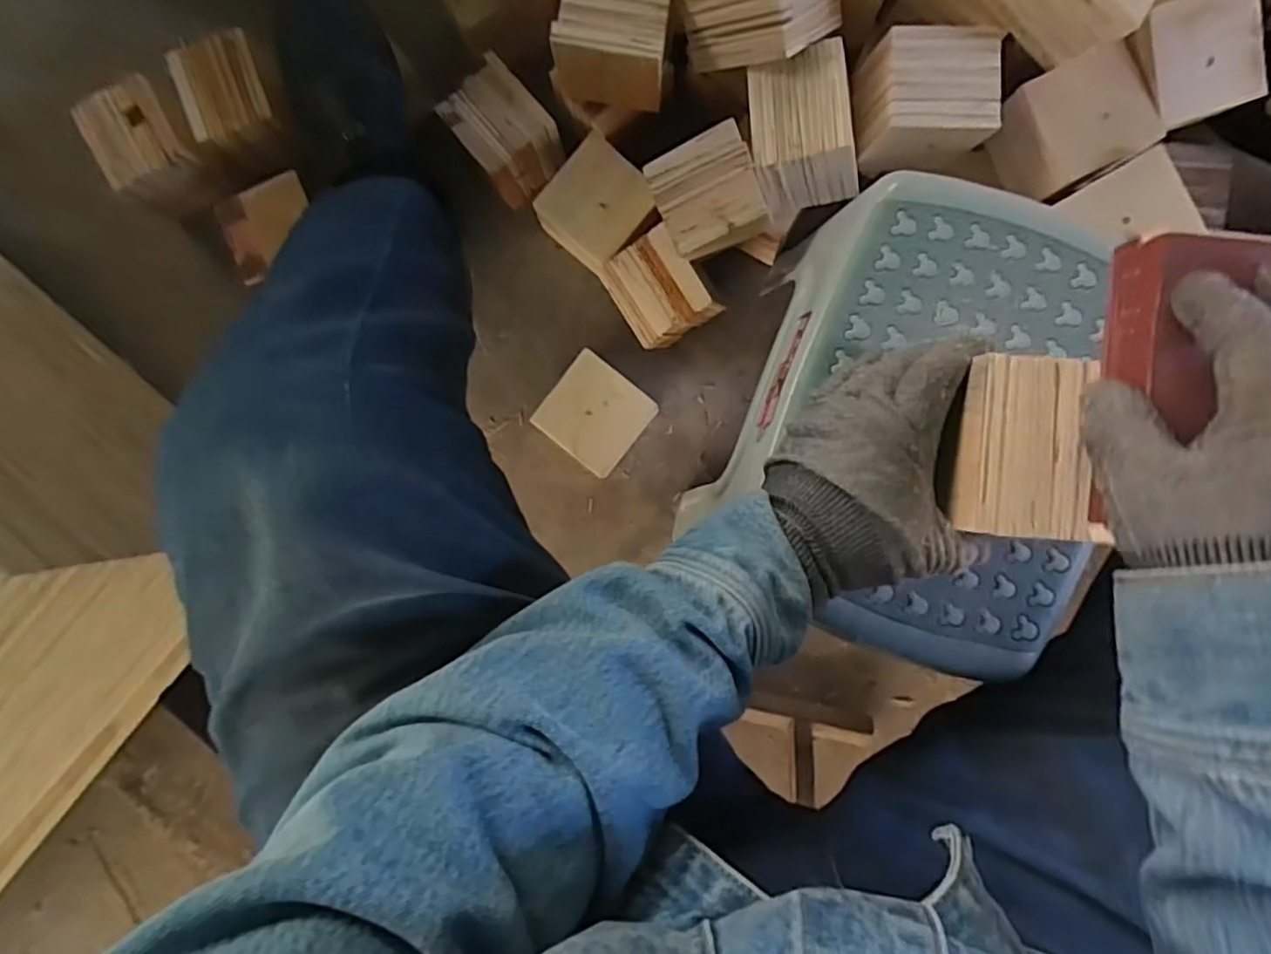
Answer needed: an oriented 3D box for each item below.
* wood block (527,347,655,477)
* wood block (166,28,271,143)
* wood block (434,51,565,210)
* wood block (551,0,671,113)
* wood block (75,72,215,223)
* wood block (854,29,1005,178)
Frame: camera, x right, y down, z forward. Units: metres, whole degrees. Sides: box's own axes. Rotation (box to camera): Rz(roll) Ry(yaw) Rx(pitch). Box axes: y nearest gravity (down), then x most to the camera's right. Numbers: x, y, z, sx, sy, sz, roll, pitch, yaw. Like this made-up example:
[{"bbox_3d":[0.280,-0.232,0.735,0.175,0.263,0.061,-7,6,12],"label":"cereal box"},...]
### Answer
[{"bbox_3d":[-0.040,-0.064,0.713,0.097,0.084,0.096,40,92,0],"label":"wood block"},{"bbox_3d":[-0.443,-0.413,0.716,0.088,0.032,0.100,-21,91,2],"label":"wood block"},{"bbox_3d":[-0.137,-0.362,0.724,0.085,0.101,0.105,-39,90,2],"label":"wood block"},{"bbox_3d":[-0.018,-0.399,0.608,0.101,0.094,0.091,11,92,1],"label":"wood block"},{"bbox_3d":[-0.549,-0.368,0.770,0.105,0.091,0.119,-29,91,2],"label":"wood block"},{"bbox_3d":[0.253,-0.327,0.584,0.107,0.068,0.090,-4,92,2],"label":"wood block"}]

